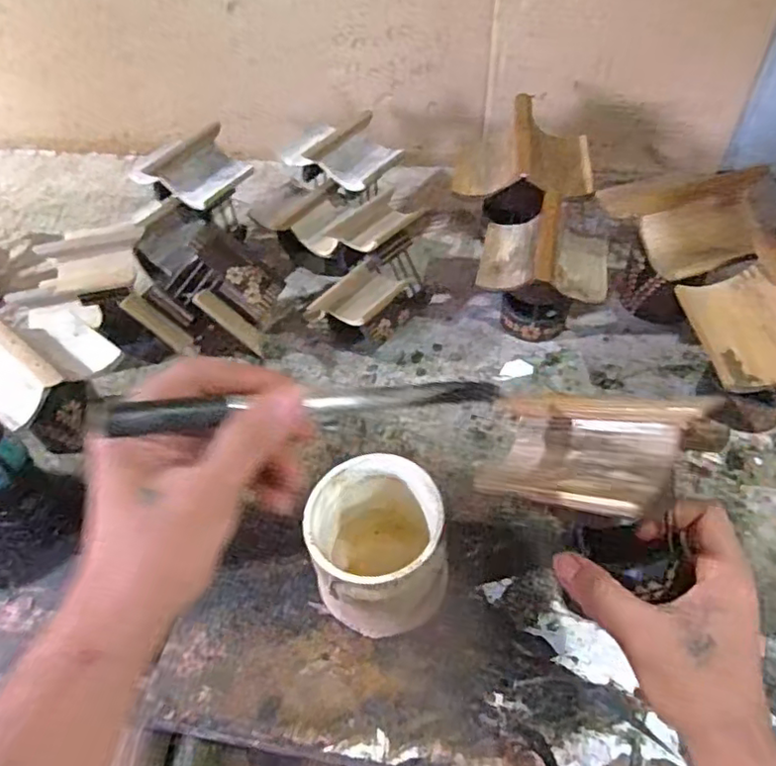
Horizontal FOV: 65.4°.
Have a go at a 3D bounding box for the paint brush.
[{"bbox_3d":[-0.029,0.010,0.303,0.213,0.013,0.015,-3,45,-27],"label":"paint brush"}]

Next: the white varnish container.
[{"bbox_3d":[-0.007,0.128,0.457,0.094,0.120,0.091,-1,48,2],"label":"white varnish container"}]

